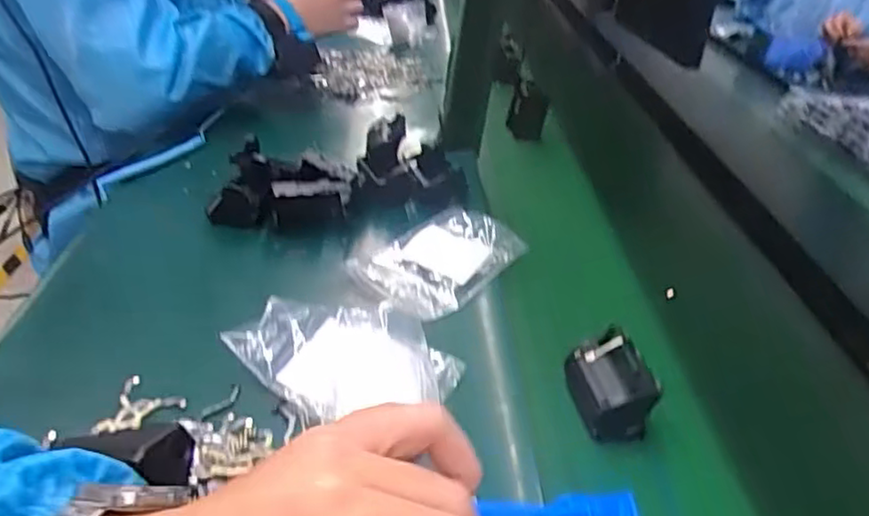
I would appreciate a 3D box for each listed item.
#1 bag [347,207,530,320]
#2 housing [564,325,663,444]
[{"bbox_3d":[0.000,-0.003,0.584,0.113,0.026,0.142,32,41,32],"label":"bag"},{"bbox_3d":[0.119,0.086,0.459,0.044,0.054,0.058,2,34,-8],"label":"housing"}]

